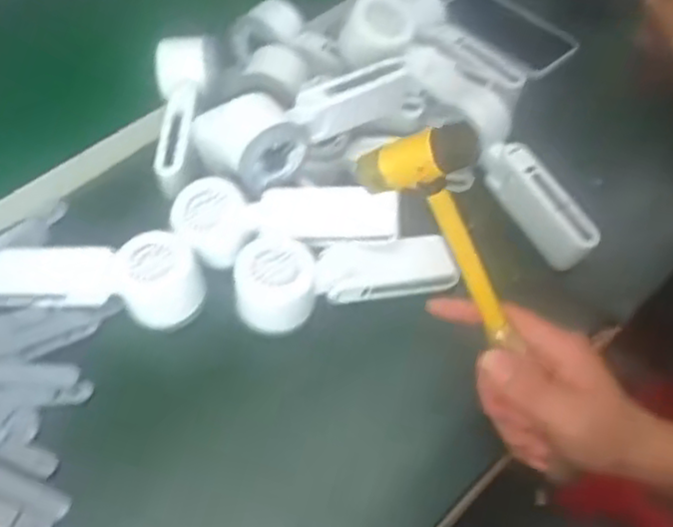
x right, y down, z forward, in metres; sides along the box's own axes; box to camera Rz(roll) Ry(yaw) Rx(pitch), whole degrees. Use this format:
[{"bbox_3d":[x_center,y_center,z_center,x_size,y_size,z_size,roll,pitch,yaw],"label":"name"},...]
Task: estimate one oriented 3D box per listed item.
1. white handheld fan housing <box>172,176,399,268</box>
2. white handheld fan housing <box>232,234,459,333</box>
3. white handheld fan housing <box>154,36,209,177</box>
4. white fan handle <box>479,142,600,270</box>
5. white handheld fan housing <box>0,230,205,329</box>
[{"bbox_3d":[-0.038,-0.031,0.533,0.166,0.049,0.047,0,53,1],"label":"white handheld fan housing"},{"bbox_3d":[0.008,0.008,0.519,0.170,0.046,0.062,-8,53,-6],"label":"white handheld fan housing"},{"bbox_3d":[-0.135,-0.132,0.616,0.054,0.046,0.160,-3,53,-2],"label":"white handheld fan housing"},{"bbox_3d":[0.160,-0.049,0.558,0.023,0.046,0.111,-30,74,-20],"label":"white fan handle"},{"bbox_3d":[-0.180,0.007,0.518,0.165,0.048,0.049,8,53,7],"label":"white handheld fan housing"}]

